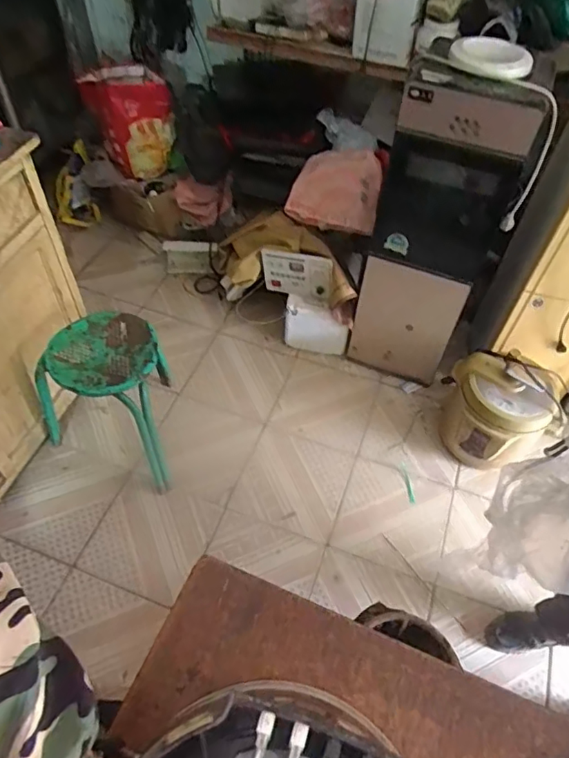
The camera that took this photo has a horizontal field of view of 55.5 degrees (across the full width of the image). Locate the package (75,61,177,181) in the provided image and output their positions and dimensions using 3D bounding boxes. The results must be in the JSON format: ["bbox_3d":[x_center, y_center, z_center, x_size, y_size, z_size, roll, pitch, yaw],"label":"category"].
[{"bbox_3d":[-0.414,-0.698,1.511,0.211,0.350,0.075,-6,75,-6],"label":"package"}]

